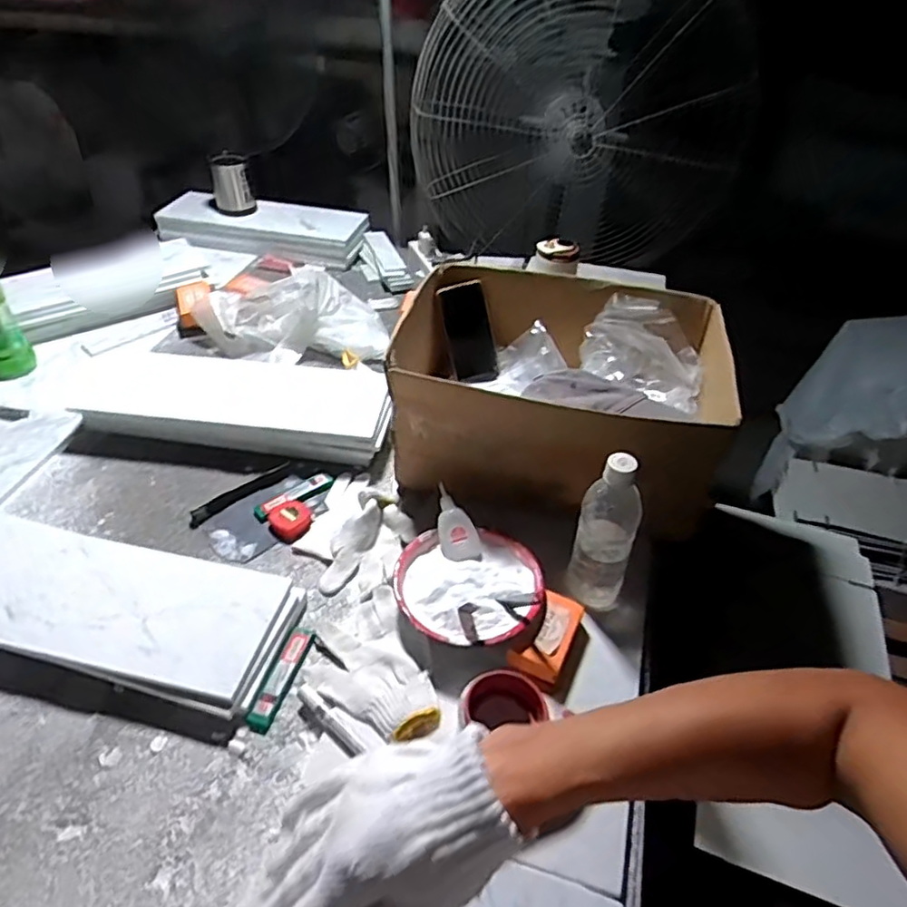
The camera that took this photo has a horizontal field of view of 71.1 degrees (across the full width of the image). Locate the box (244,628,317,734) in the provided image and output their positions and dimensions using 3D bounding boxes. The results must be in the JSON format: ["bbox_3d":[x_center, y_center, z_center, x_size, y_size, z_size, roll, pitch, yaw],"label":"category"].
[{"bbox_3d":[-0.184,0.240,0.684,0.023,0.010,0.116,12,46,13],"label":"box"}]

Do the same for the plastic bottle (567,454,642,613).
[{"bbox_3d":[0.166,0.092,0.695,0.064,0.196,0.053,16,46,14],"label":"plastic bottle"}]

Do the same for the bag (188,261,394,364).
[{"bbox_3d":[-0.298,-0.261,1.126,0.347,0.134,0.142,-4,45,-5],"label":"bag"}]

